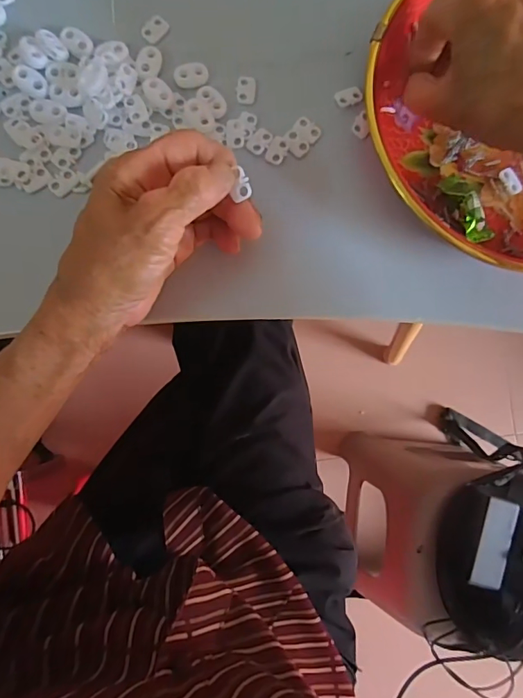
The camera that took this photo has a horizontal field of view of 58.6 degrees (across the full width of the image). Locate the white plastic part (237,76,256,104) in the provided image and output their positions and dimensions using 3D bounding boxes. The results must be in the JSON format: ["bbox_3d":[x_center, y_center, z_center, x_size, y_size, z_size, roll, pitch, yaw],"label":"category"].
[{"bbox_3d":[-0.010,-0.171,0.306,0.013,0.004,0.019,-2,85,-6],"label":"white plastic part"}]

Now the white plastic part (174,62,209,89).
[{"bbox_3d":[-0.045,-0.177,0.301,0.022,0.004,0.015,-15,86,-7],"label":"white plastic part"}]

